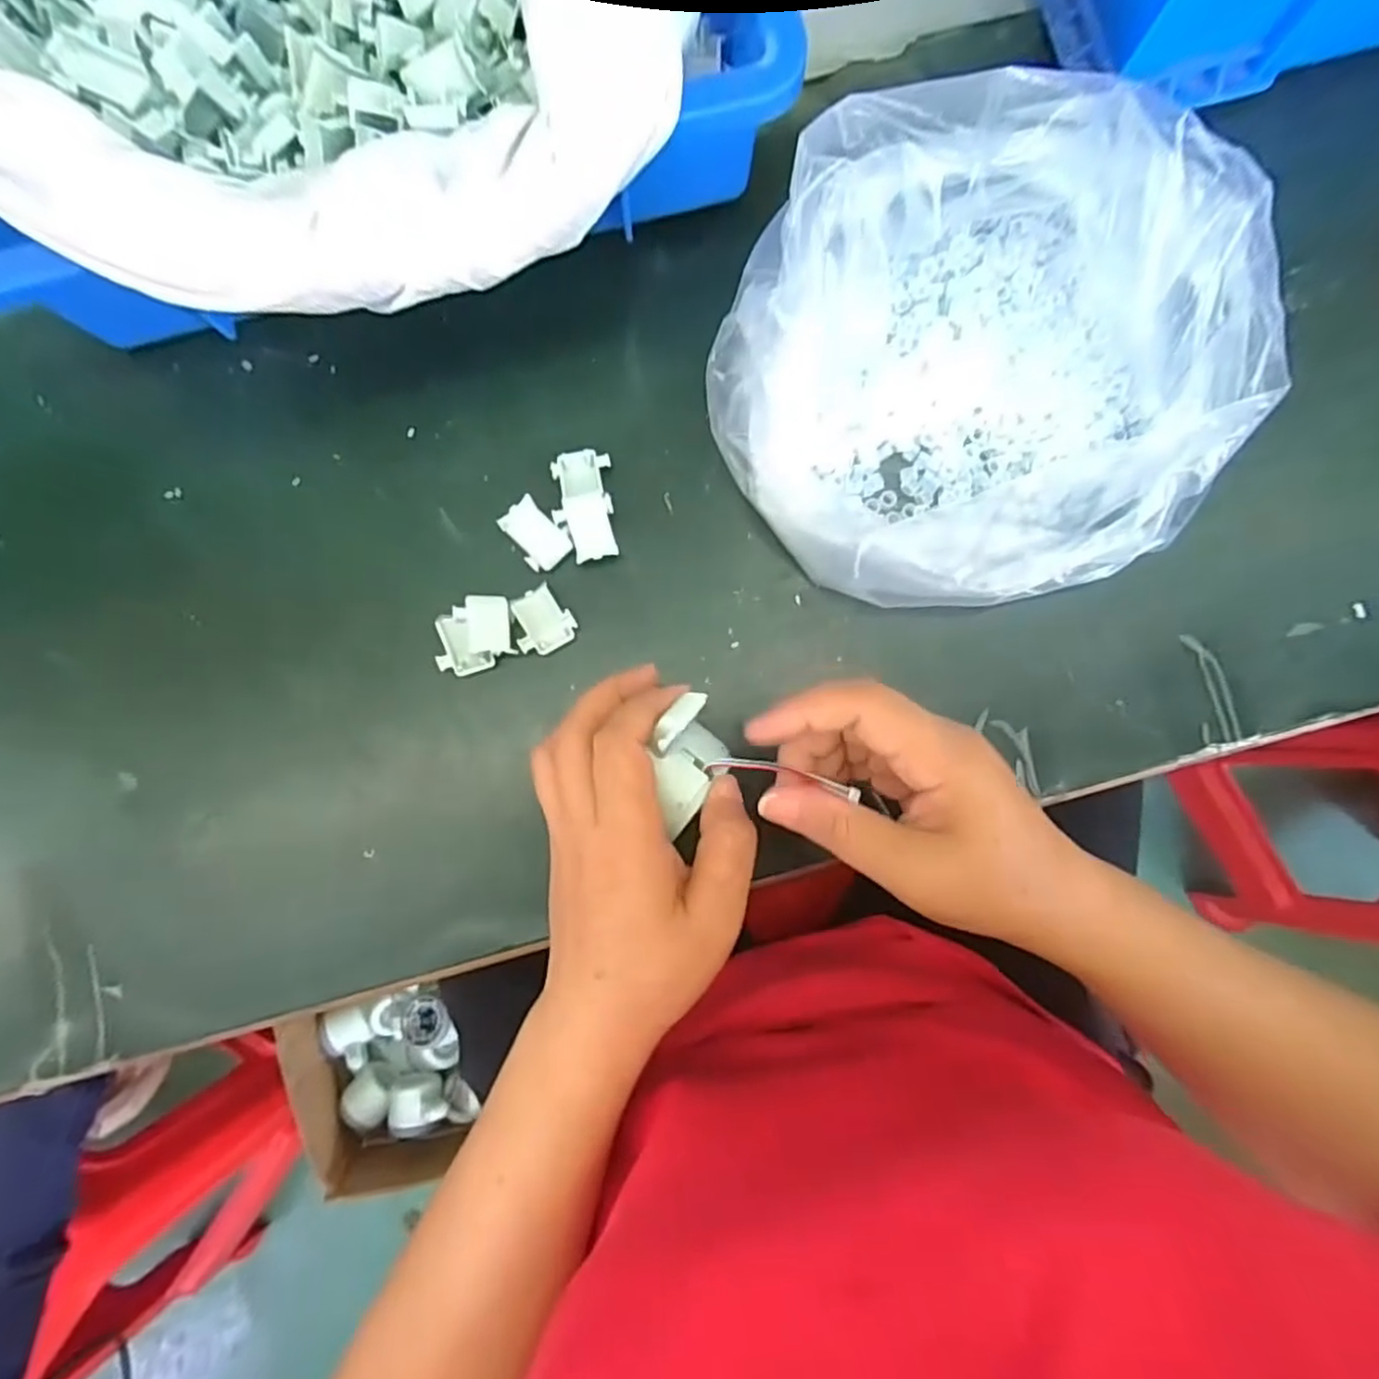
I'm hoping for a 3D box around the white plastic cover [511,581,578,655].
[{"bbox_3d":[-0.074,-0.034,0.354,0.029,0.008,0.032,-29,87,-2],"label":"white plastic cover"}]

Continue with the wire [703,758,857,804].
[{"bbox_3d":[0.037,0.036,0.289,0.064,0.005,0.011,11,86,24],"label":"wire"}]

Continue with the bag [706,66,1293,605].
[{"bbox_3d":[0.135,-0.141,0.319,0.230,0.105,0.186,-13,86,-1],"label":"bag"}]

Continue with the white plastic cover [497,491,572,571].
[{"bbox_3d":[-0.076,-0.077,0.356,0.024,0.011,0.033,-42,88,-3],"label":"white plastic cover"}]

